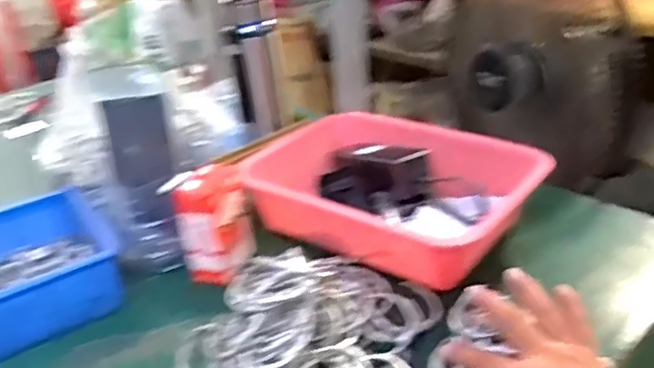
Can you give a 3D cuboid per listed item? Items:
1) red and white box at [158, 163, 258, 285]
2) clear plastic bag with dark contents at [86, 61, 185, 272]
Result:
[{"bbox_3d":[-0.118,0.042,0.673,0.047,0.117,0.072,6,29,19],"label":"red and white box"},{"bbox_3d":[-0.194,-0.001,0.701,0.080,0.187,0.060,-11,9,6],"label":"clear plastic bag with dark contents"}]

